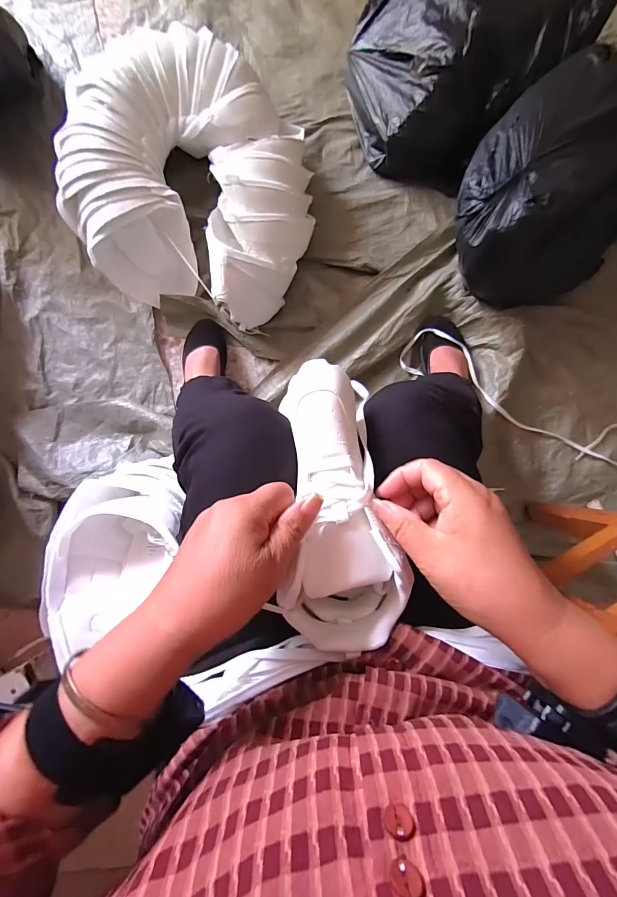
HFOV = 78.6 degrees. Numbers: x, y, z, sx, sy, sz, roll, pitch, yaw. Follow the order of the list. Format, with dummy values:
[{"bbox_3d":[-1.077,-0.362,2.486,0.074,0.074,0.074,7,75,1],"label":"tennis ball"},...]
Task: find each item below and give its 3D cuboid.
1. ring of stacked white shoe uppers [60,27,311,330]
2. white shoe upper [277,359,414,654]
[{"bbox_3d":[-0.226,-0.514,0.733,0.459,0.149,0.437,0,88,1],"label":"ring of stacked white shoe uppers"},{"bbox_3d":[0.021,0.040,0.319,0.095,0.066,0.241,-7,82,1],"label":"white shoe upper"}]

